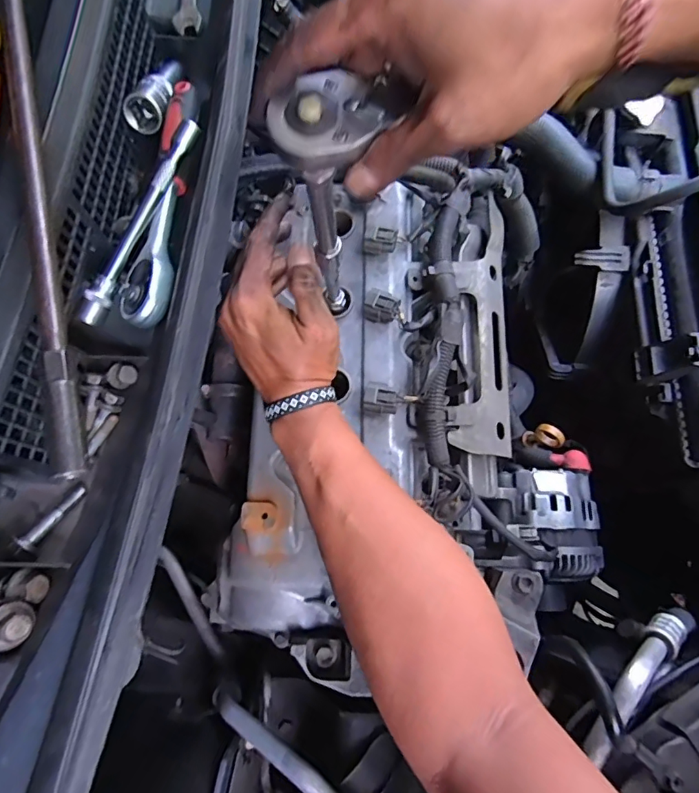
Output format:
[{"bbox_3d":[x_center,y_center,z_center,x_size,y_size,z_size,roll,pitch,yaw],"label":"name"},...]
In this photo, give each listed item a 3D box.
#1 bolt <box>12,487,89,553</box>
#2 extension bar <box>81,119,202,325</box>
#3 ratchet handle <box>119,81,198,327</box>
[{"bbox_3d":[-0.147,0.060,0.245,0.008,0.010,0.035,38,78,10],"label":"bolt"},{"bbox_3d":[-0.110,-0.091,0.257,0.012,0.011,0.115,28,90,8],"label":"extension bar"},{"bbox_3d":[-0.096,-0.106,0.264,0.025,0.019,0.141,6,74,2],"label":"ratchet handle"}]

